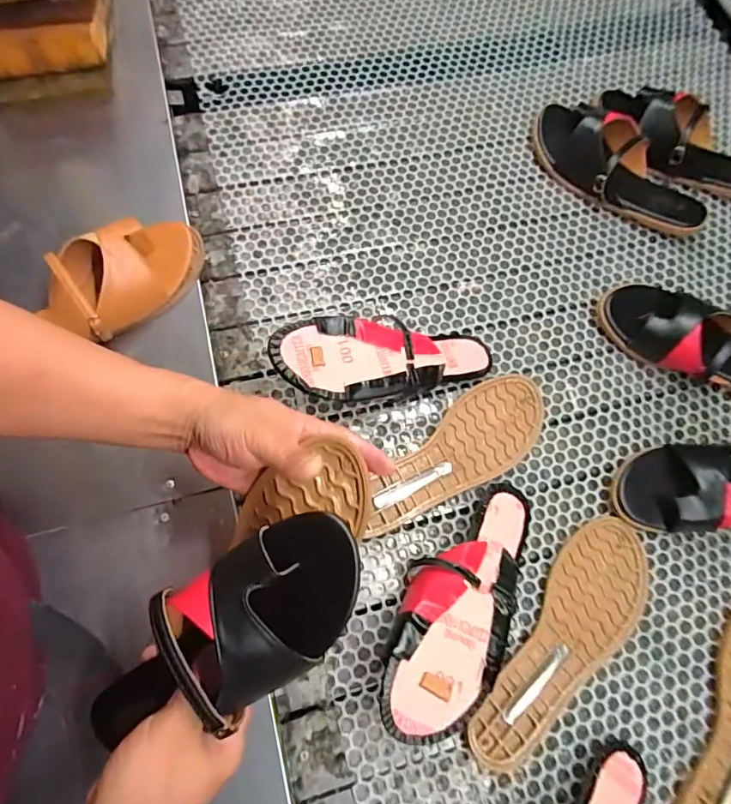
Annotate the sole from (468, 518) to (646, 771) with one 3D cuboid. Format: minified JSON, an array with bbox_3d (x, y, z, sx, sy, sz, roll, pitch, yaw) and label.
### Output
[{"bbox_3d":[0.195,0.230,0.466,0.080,0.016,0.255,36,74,9],"label":"sole"}]

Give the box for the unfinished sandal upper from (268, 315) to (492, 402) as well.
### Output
[{"bbox_3d":[0.021,-0.050,0.519,0.240,0.044,0.102,-2,70,-24],"label":"unfinished sandal upper"}]

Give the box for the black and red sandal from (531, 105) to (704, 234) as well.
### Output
[{"bbox_3d":[0.320,-0.300,0.622,0.254,0.064,0.086,41,74,11],"label":"black and red sandal"}]

